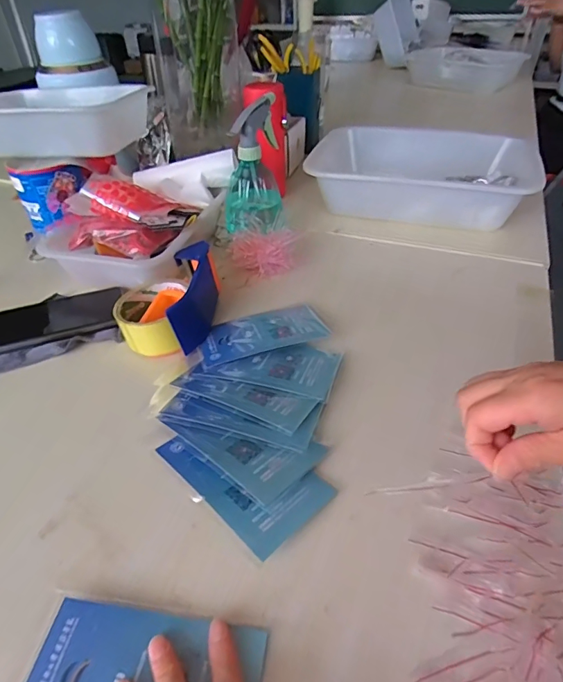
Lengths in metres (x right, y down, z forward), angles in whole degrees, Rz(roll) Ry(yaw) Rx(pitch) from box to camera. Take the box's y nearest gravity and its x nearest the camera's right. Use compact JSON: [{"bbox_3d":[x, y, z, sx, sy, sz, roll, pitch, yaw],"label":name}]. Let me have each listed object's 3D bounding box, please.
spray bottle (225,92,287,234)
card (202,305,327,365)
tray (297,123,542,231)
[{"bbox_3d":[-0.040,-0.229,0.593,0.086,0.156,0.099,-4,41,-1],"label":"spray bottle"},{"bbox_3d":[-0.022,-0.010,0.482,0.133,0.005,0.076,-14,33,-10],"label":"card"},{"bbox_3d":[0.223,-0.259,0.699,0.330,0.084,0.234,11,43,15],"label":"tray"}]

